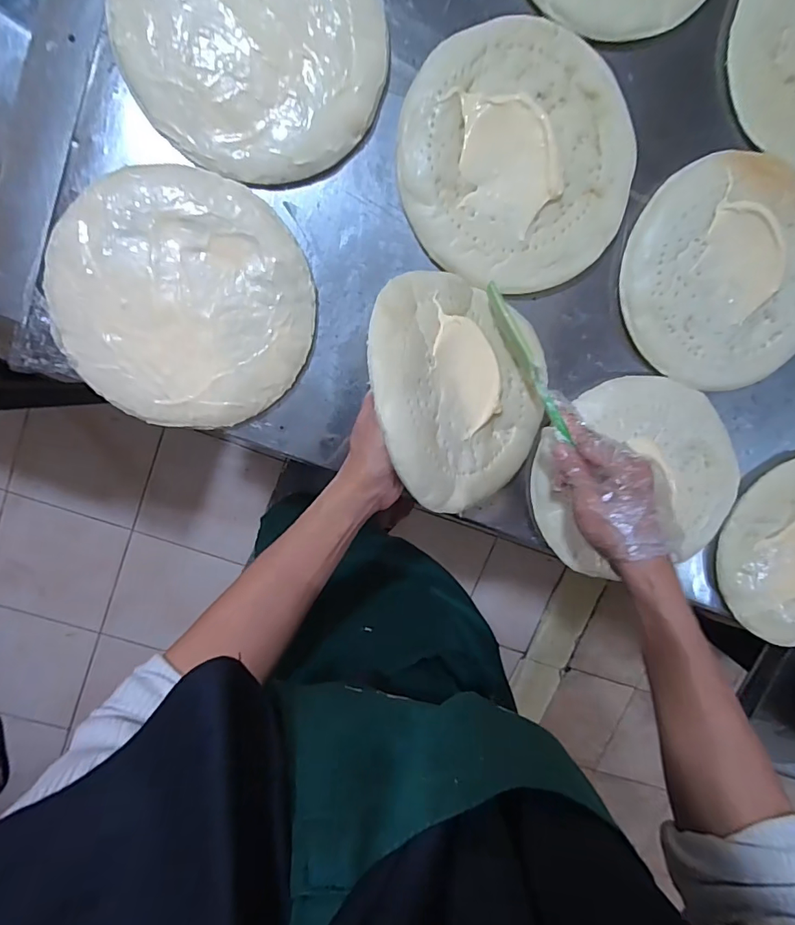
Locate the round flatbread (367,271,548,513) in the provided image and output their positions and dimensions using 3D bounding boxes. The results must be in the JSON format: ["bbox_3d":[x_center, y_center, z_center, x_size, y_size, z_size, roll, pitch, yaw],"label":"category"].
[{"bbox_3d":[0.055,-0.059,0.393,0.190,0.027,0.188,2,87,-40],"label":"round flatbread"}]

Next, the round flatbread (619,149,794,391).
[{"bbox_3d":[0.306,-0.168,0.433,0.196,0.027,0.187,-1,101,-5],"label":"round flatbread"}]

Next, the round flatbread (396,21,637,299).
[{"bbox_3d":[0.103,-0.252,0.402,0.195,0.021,0.195,-1,102,-7],"label":"round flatbread"}]

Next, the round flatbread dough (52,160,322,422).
[{"bbox_3d":[-0.173,-0.130,0.395,0.197,0.015,0.197,-3,102,-11],"label":"round flatbread dough"}]

